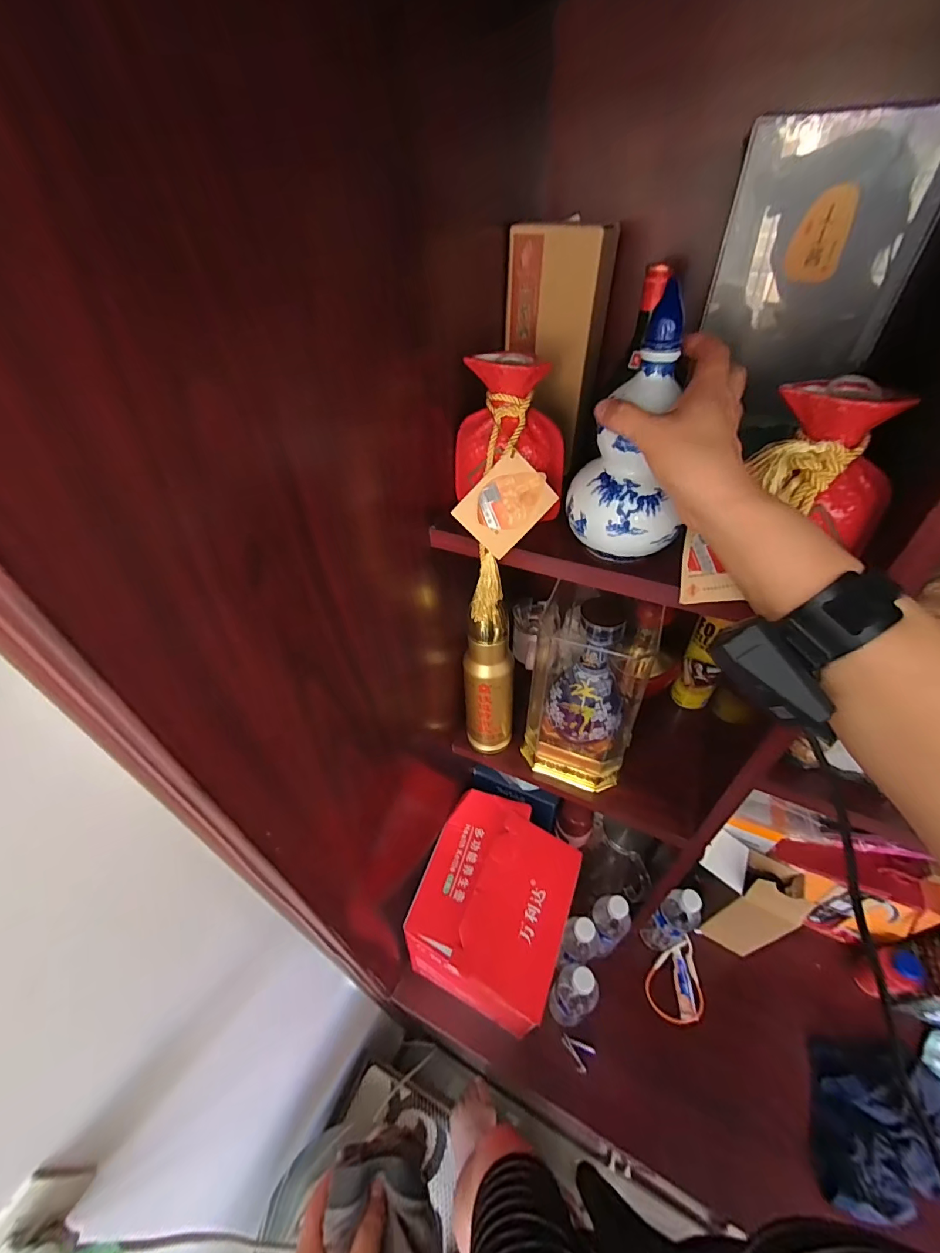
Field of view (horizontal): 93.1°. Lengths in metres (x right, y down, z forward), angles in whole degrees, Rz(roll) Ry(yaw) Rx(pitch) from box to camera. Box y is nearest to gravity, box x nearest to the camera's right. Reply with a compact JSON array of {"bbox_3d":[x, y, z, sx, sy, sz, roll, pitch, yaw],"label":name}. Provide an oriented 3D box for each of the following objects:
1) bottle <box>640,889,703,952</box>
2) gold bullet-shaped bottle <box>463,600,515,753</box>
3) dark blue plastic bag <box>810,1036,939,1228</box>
[{"bbox_3d":[0.368,0.532,0.807,0.060,0.218,0.060,-28,49,-25],"label":"bottle"},{"bbox_3d":[0.031,0.090,0.646,0.055,0.275,0.069,33,53,32],"label":"gold bullet-shaped bottle"},{"bbox_3d":[0.630,0.753,0.679,0.250,0.049,0.183,-5,43,-3],"label":"dark blue plastic bag"}]

